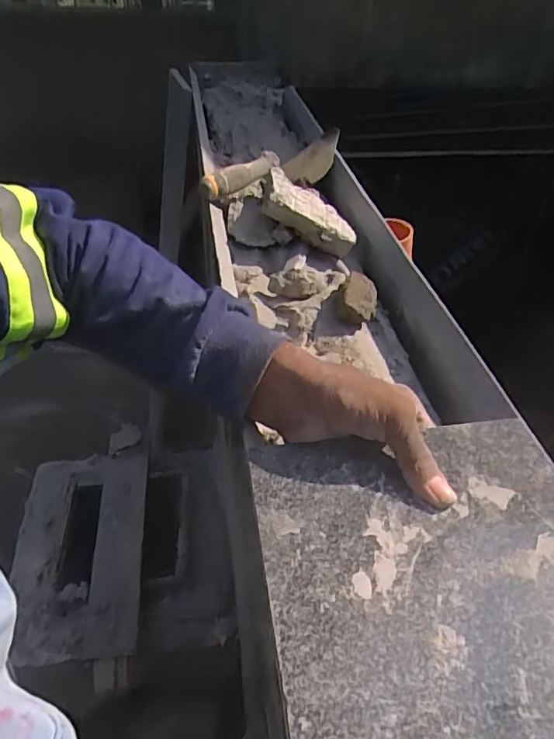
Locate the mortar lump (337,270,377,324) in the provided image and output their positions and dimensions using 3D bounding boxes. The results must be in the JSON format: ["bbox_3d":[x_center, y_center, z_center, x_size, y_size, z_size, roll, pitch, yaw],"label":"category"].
[{"bbox_3d":[0.087,-0.079,0.541,0.037,0.033,0.073,8,39,9],"label":"mortar lump"}]

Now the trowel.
[{"bbox_3d":[0.017,-0.284,0.719,0.086,0.044,0.312,23,43,26],"label":"trowel"}]

